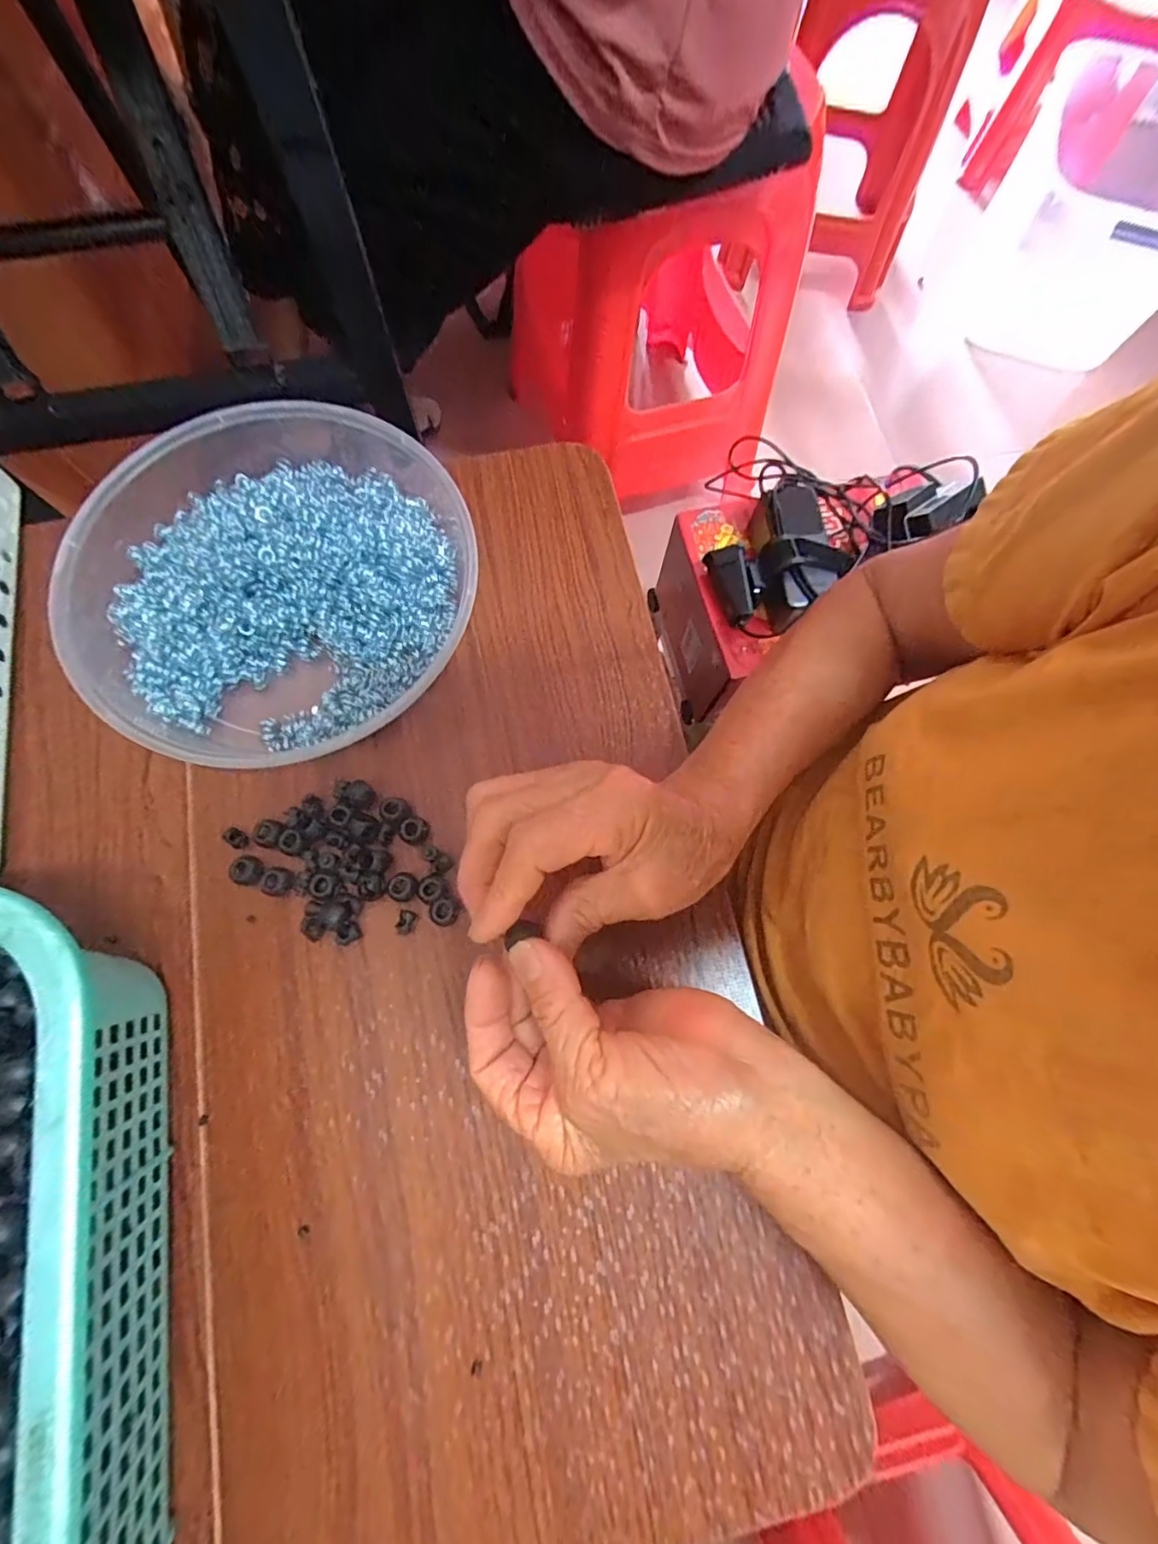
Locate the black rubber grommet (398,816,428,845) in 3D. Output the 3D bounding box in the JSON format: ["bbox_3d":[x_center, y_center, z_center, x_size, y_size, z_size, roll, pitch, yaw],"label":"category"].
[{"bbox_3d":[-0.091,0.033,0.305,0.016,0.012,0.015,0,75,-1],"label":"black rubber grommet"}]

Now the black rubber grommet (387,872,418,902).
[{"bbox_3d":[-0.095,0.062,0.295,0.015,0.008,0.015,0,75,-1],"label":"black rubber grommet"}]

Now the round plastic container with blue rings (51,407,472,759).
[{"bbox_3d":[-0.175,-0.110,0.324,0.217,0.043,0.217,0,75,-1],"label":"round plastic container with blue rings"}]

